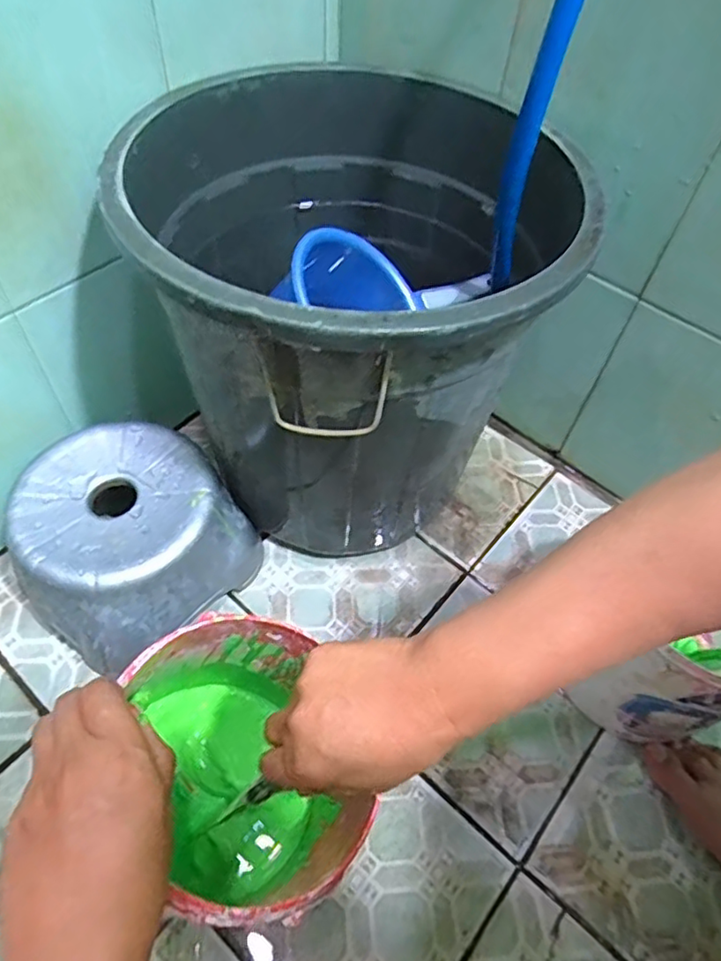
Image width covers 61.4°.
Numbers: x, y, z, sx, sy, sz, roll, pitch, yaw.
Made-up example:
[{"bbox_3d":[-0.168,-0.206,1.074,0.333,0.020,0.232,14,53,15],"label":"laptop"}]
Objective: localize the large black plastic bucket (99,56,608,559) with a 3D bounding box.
[{"bbox_3d":[-0.013,-0.143,0.616,0.357,0.368,0.377,2,54,-2],"label":"large black plastic bucket"}]

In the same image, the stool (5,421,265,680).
[{"bbox_3d":[-0.236,0.060,0.617,0.202,0.128,0.204,34,60,17],"label":"stool"}]

